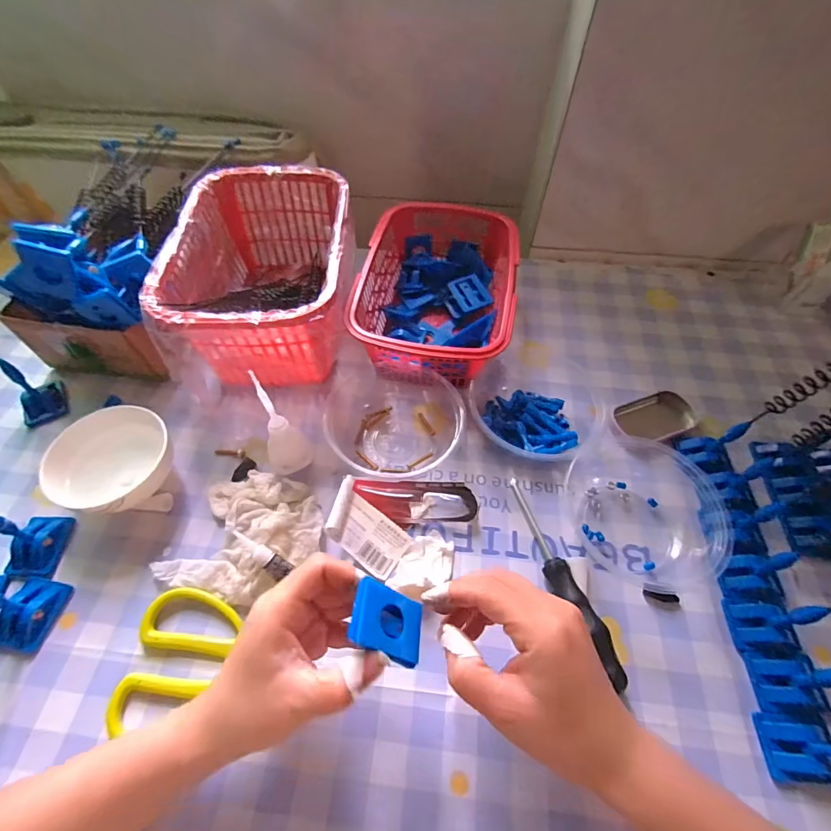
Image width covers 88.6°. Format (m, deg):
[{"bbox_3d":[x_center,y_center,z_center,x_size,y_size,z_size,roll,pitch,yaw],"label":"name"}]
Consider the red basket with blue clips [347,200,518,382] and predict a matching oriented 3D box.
[{"bbox_3d":[0.023,-0.126,0.447,0.147,0.075,0.206,9,57,5],"label":"red basket with blue clips"}]

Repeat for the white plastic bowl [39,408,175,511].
[{"bbox_3d":[-0.235,0.040,0.337,0.079,0.057,0.076,0,57,-1],"label":"white plastic bowl"}]

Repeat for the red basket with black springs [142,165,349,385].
[{"bbox_3d":[-0.142,-0.132,0.423,0.150,0.110,0.223,0,57,-1],"label":"red basket with black springs"}]

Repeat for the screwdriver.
[{"bbox_3d":[0.107,0.114,0.316,0.020,0.026,0.156,-17,59,-12],"label":"screwdriver"}]

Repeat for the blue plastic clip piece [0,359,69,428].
[{"bbox_3d":[-0.351,-0.023,0.386,0.037,0.050,0.033,-32,63,-20],"label":"blue plastic clip piece"}]

